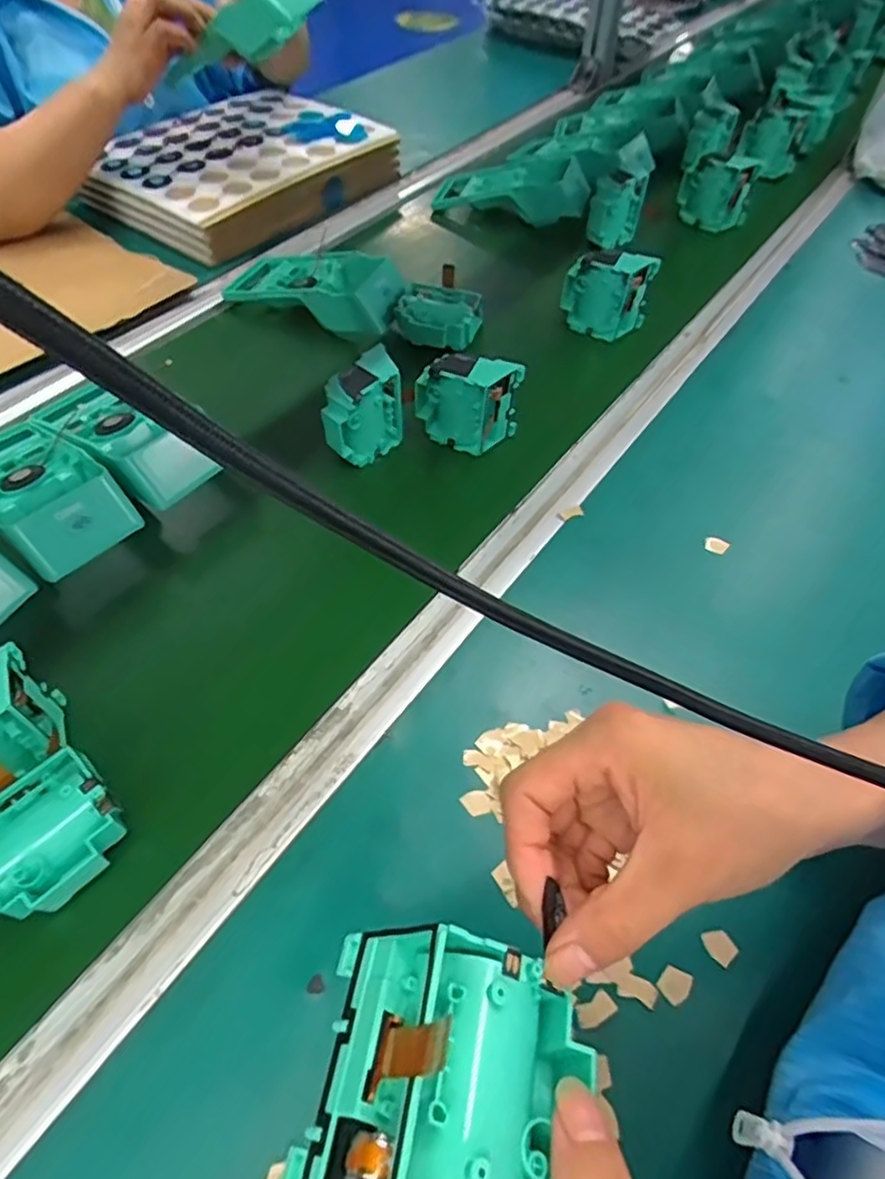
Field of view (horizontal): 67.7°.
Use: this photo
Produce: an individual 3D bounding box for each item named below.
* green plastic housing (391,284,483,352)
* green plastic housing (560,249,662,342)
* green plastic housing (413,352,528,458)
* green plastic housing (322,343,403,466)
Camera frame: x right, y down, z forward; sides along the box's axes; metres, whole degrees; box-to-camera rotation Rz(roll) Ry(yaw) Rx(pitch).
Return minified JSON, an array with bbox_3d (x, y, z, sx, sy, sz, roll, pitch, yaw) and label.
[{"bbox_3d":[-0.003,-0.269,0.654,0.083,0.035,0.064,16,59,9],"label":"green plastic housing"},{"bbox_3d":[0.163,-0.294,0.656,0.083,0.081,0.038,15,59,8],"label":"green plastic housing"},{"bbox_3d":[0.020,-0.157,0.554,0.079,0.076,0.039,20,60,11],"label":"green plastic housing"},{"bbox_3d":[-0.065,-0.148,0.544,0.078,0.071,0.041,-40,66,-23],"label":"green plastic housing"}]

